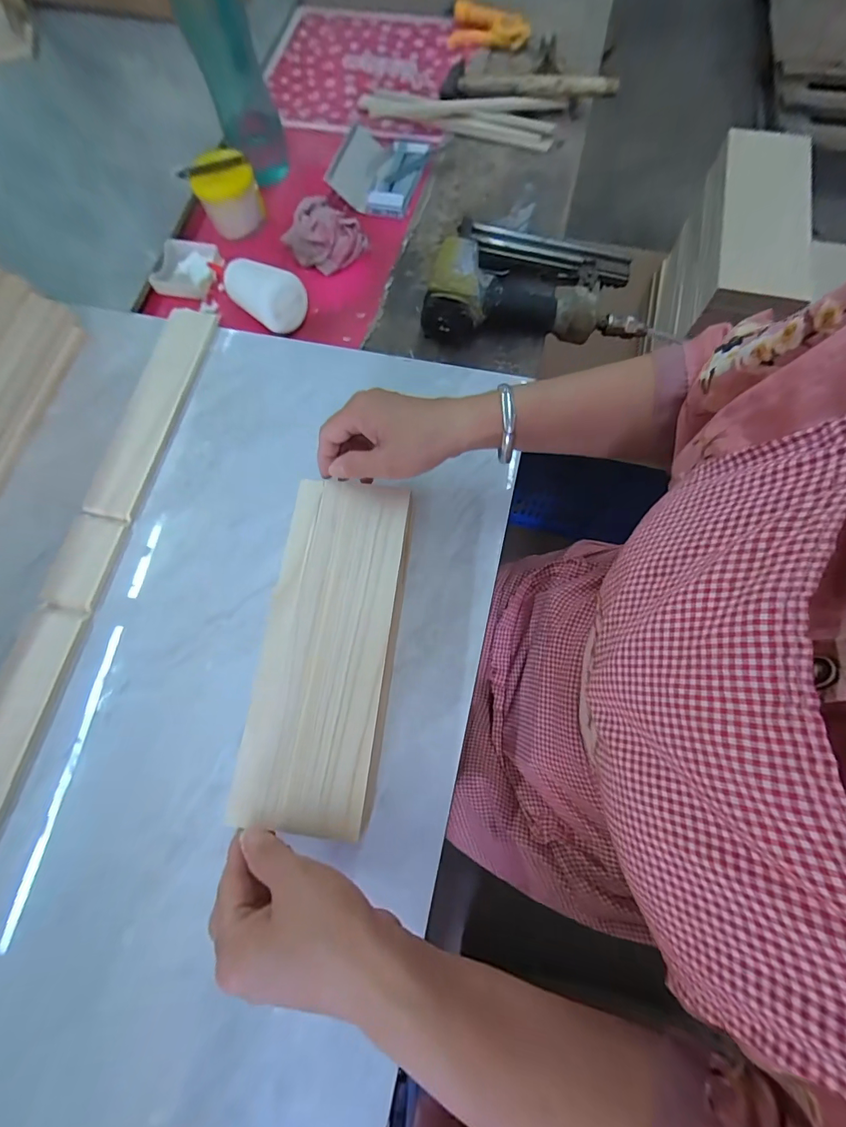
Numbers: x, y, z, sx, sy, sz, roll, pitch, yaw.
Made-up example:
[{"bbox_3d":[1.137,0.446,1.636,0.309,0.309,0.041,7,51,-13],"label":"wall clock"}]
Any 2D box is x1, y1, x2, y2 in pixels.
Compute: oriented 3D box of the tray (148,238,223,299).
[{"bbox_3d":[-0.314,-0.393,0.567,0.073,0.019,0.079,4,73,3],"label":"tray"}]

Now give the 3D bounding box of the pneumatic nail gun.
[{"bbox_3d":[0.123,-0.339,0.494,0.246,0.061,0.155,-1,73,1],"label":"pneumatic nail gun"}]

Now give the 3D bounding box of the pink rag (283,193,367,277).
[{"bbox_3d":[-0.128,-0.422,0.549,0.097,0.045,0.072,17,75,6],"label":"pink rag"}]

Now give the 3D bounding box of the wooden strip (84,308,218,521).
[{"bbox_3d":[-0.308,-0.181,0.486,0.066,0.006,0.274,11,74,5],"label":"wooden strip"}]

